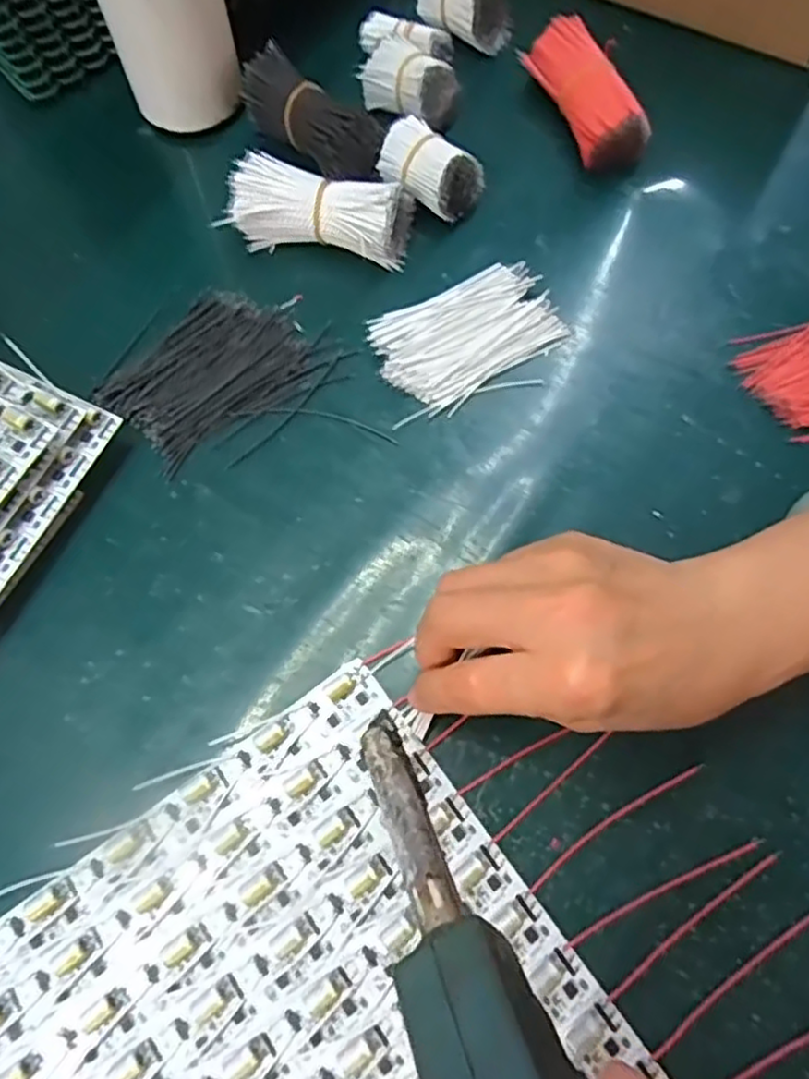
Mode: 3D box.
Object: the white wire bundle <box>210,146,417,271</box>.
[{"bbox_3d":[-0.045,-0.175,0.375,0.094,0.037,0.036,7,69,4],"label":"white wire bundle"}]

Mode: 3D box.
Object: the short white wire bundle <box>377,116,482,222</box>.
[{"bbox_3d":[0.014,-0.200,0.384,0.052,0.034,0.032,30,73,12],"label":"short white wire bundle"}]

